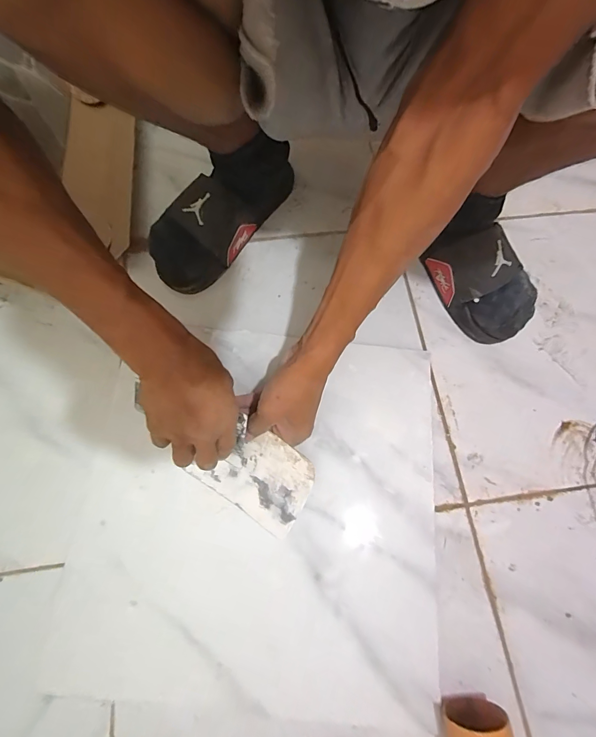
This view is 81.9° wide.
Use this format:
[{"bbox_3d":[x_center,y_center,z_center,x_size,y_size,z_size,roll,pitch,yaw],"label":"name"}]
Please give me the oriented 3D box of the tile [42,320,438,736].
[{"bbox_3d":[-0.041,0.145,0.394,0.393,0.013,0.390,5,71,0],"label":"tile"}]

